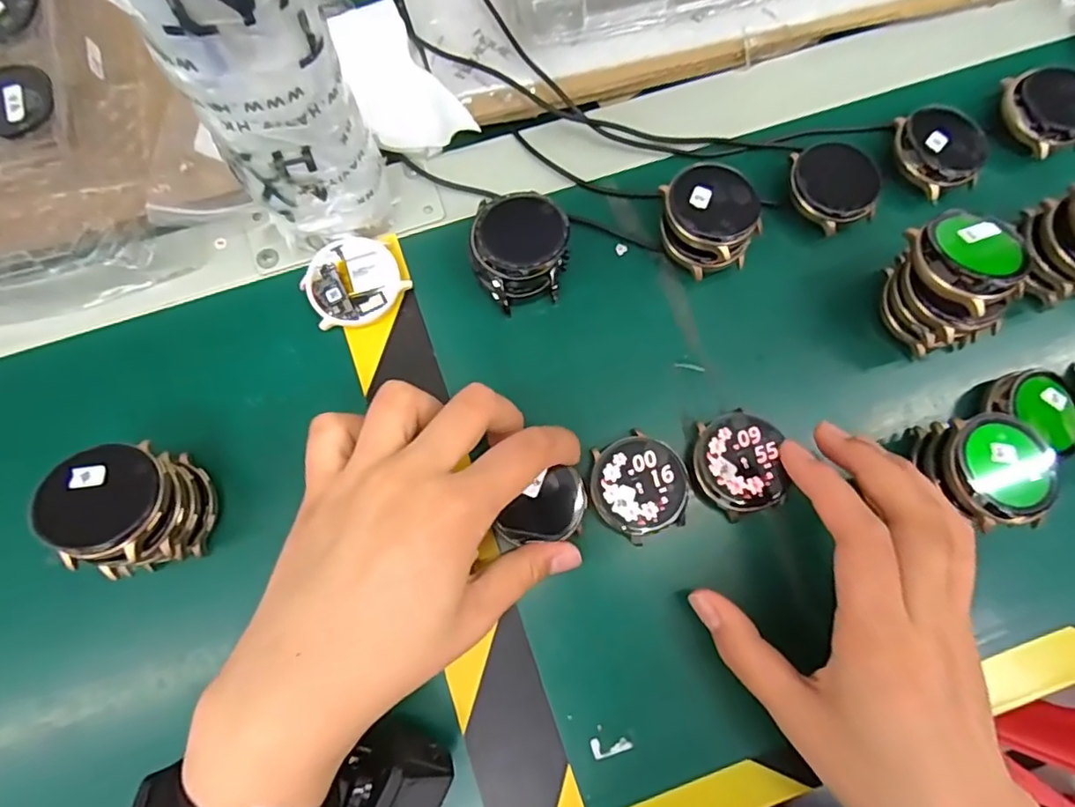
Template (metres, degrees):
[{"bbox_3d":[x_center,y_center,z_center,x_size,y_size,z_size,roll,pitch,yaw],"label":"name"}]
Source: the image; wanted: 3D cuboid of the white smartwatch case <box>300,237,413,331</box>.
[{"bbox_3d":[-0.091,-0.060,0.286,0.045,0.010,0.042,-30,79,-7],"label":"white smartwatch case"}]

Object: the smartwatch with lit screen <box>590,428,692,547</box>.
[{"bbox_3d":[0.046,0.038,0.265,0.042,0.012,0.044,-21,79,-5],"label":"smartwatch with lit screen"}]

